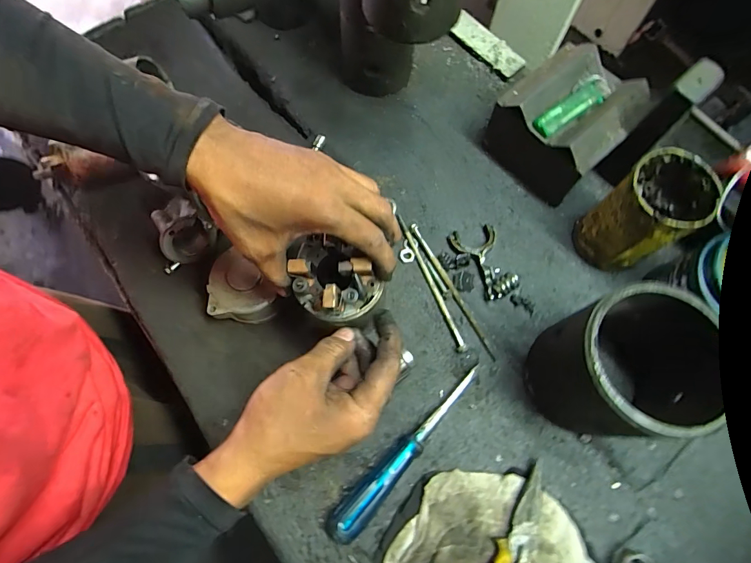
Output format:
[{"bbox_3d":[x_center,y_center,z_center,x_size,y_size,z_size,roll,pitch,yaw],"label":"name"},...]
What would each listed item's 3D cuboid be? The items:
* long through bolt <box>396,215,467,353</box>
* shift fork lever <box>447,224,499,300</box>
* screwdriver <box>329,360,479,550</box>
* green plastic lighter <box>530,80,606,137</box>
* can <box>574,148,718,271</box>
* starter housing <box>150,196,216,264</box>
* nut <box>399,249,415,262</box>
[{"bbox_3d":[0.059,0.000,0.431,0.009,0.008,0.161,-21,72,-8],"label":"long through bolt"},{"bbox_3d":[0.114,-0.020,0.433,0.050,0.013,0.082,-12,70,-5],"label":"shift fork lever"},{"bbox_3d":[0.030,0.155,0.369,0.027,0.030,0.186,42,75,13],"label":"screwdriver"},{"bbox_3d":[0.197,-0.175,0.409,0.074,0.019,0.024,-32,73,-12],"label":"green plastic lighter"},{"bbox_3d":[0.259,-0.063,0.398,0.076,0.113,0.071,0,71,0],"label":"can"},{"bbox_3d":[-0.206,-0.055,0.431,0.052,0.055,0.055,-1,70,2],"label":"starter housing"},{"bbox_3d":[0.035,-0.029,0.442,0.015,0.004,0.015,0,70,-1],"label":"nut"}]

